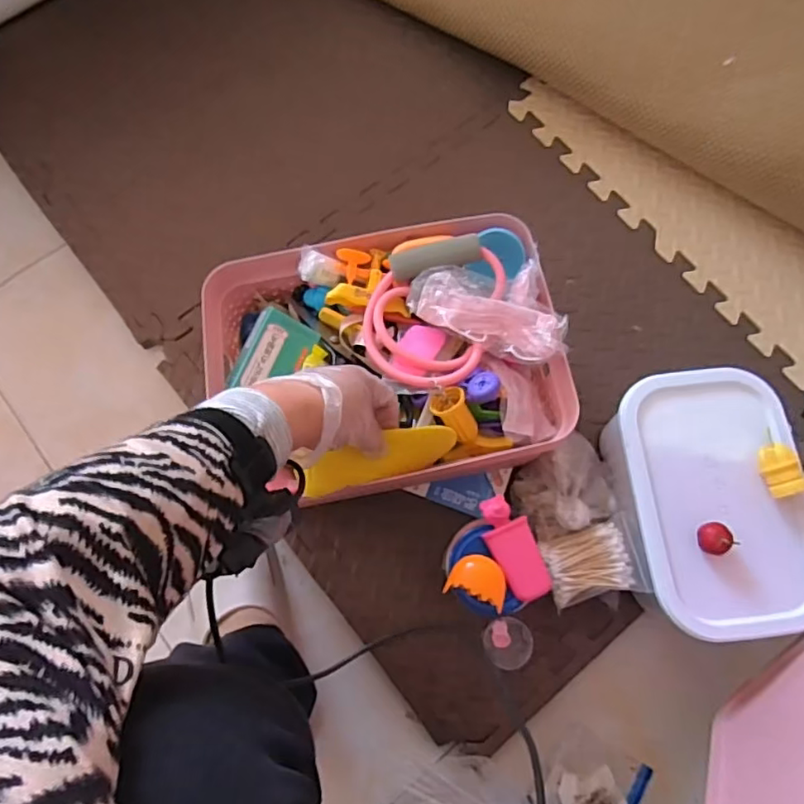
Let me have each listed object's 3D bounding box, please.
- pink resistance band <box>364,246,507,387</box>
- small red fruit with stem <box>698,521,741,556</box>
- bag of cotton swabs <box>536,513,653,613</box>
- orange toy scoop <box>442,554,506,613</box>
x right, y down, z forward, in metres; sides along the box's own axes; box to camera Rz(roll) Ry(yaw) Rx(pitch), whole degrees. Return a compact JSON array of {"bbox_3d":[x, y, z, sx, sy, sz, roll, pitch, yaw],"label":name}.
[{"bbox_3d":[0.029,-0.093,0.607,0.127,0.026,0.161,20,76,5],"label":"pink resistance band"},{"bbox_3d":[0.295,0.127,0.552,0.028,0.022,0.029,0,75,0],"label":"small red fruit with stem"},{"bbox_3d":[0.187,0.158,0.580,0.087,0.026,0.072,-12,76,-3],"label":"bag of cotton swabs"},{"bbox_3d":[0.071,0.161,0.538,0.053,0.014,0.040,21,76,5],"label":"orange toy scoop"}]

